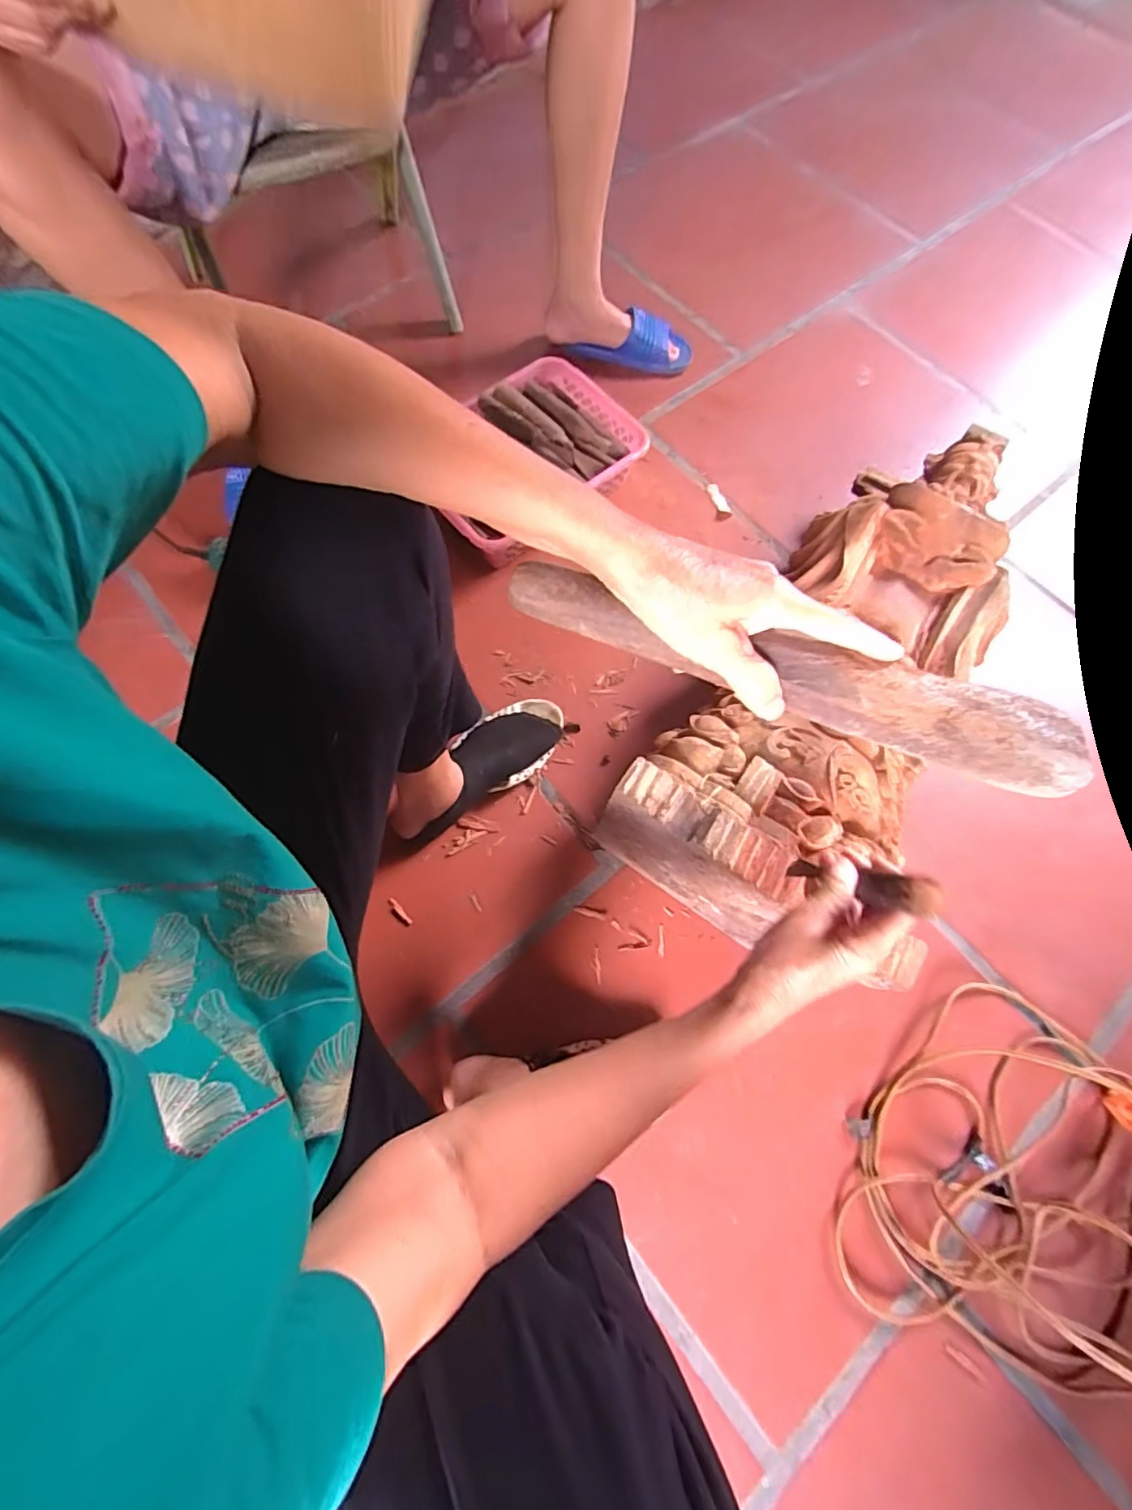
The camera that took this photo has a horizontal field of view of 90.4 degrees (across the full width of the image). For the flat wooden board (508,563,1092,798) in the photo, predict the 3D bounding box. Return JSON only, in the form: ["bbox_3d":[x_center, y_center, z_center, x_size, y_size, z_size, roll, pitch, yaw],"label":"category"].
[{"bbox_3d":[0.124,-0.051,0.327,0.324,0.028,0.048,19,71,6],"label":"flat wooden board"}]

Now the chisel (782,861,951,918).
[{"bbox_3d":[0.206,0.092,0.408,0.024,0.154,0.019,-26,90,-10],"label":"chisel"}]

